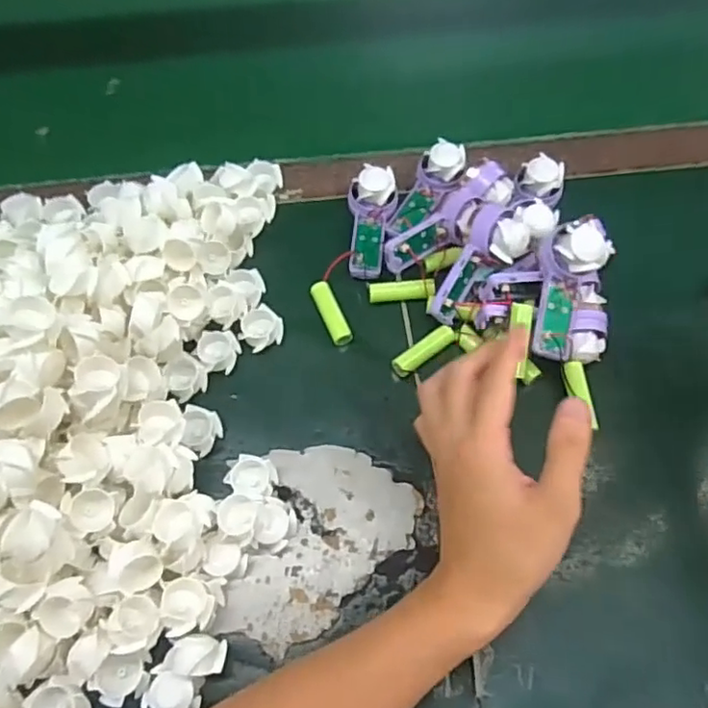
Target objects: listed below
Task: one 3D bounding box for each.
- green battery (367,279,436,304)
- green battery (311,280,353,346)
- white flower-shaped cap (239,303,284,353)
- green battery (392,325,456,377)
[{"bbox_3d":[0.036,-0.047,0.464,0.049,0.018,0.015,-1,63,-1],"label":"green battery"},{"bbox_3d":[-0.016,-0.030,0.459,0.016,0.011,0.053,-20,65,-11],"label":"green battery"},{"bbox_3d":[-0.068,-0.017,0.450,0.029,0.017,0.029,0,63,-1],"label":"white flower-shaped cap"},{"bbox_3d":[0.051,-0.001,0.444,0.049,0.017,0.016,-33,68,-16],"label":"green battery"}]

